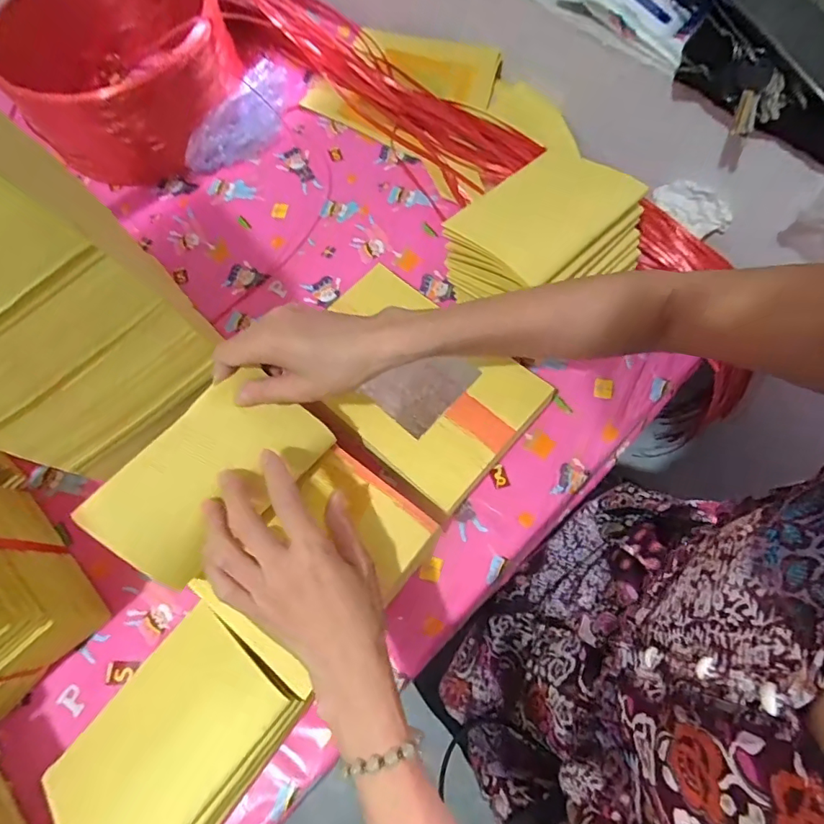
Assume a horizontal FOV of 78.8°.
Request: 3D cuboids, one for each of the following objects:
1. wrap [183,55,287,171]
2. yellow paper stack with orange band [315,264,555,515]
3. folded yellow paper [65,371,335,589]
[{"bbox_3d":[-0.211,-0.381,0.650,0.065,0.056,0.186,26,71,12],"label":"wrap"},{"bbox_3d":[0.000,-0.030,0.500,0.226,0.045,0.154,41,75,17],"label":"yellow paper stack with orange band"},{"bbox_3d":[-0.141,0.044,0.366,0.093,0.011,0.157,47,58,-13],"label":"folded yellow paper"}]

